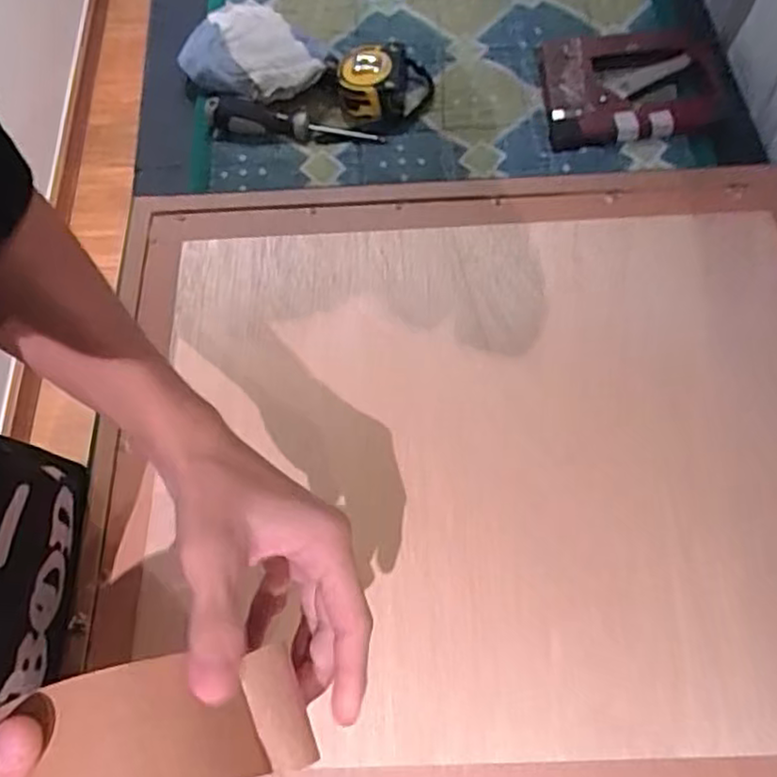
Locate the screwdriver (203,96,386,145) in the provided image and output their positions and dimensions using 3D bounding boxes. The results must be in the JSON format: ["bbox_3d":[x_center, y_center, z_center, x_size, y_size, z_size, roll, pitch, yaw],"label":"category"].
[{"bbox_3d":[-0.091,-0.249,0.633,0.171,0.024,0.030,9,69,6],"label":"screwdriver"}]

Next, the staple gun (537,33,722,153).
[{"bbox_3d":[0.228,-0.286,0.625,0.154,0.028,0.123,-3,68,1],"label":"staple gun"}]

